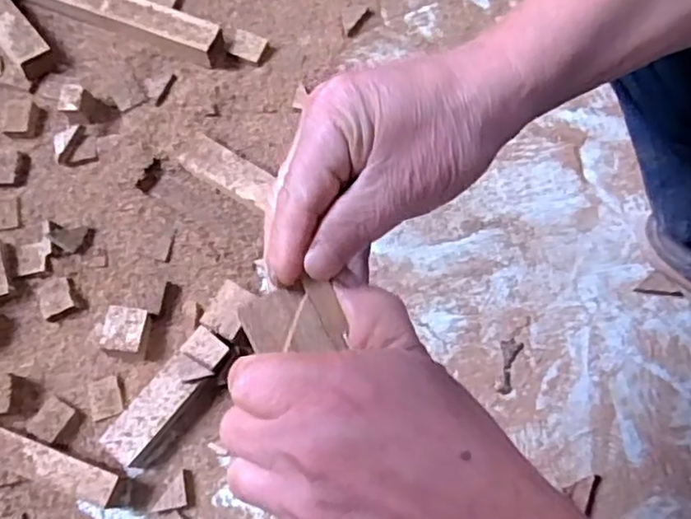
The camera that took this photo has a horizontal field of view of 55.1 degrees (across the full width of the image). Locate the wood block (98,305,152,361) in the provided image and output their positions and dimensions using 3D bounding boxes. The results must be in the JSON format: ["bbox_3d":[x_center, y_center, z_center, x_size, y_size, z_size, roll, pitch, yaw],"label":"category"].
[{"bbox_3d":[-0.202,0.067,0.612,0.036,0.025,0.045,9,73,2],"label":"wood block"}]

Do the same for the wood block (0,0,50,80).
[{"bbox_3d":[-0.368,-0.260,0.710,0.039,0.034,0.157,-39,77,-12],"label":"wood block"}]

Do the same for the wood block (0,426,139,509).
[{"bbox_3d":[-0.263,0.174,0.572,0.159,0.033,0.031,19,73,6],"label":"wood block"}]

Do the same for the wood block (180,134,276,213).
[{"bbox_3d":[-0.114,-0.086,0.663,0.098,0.023,0.038,31,75,9],"label":"wood block"}]

